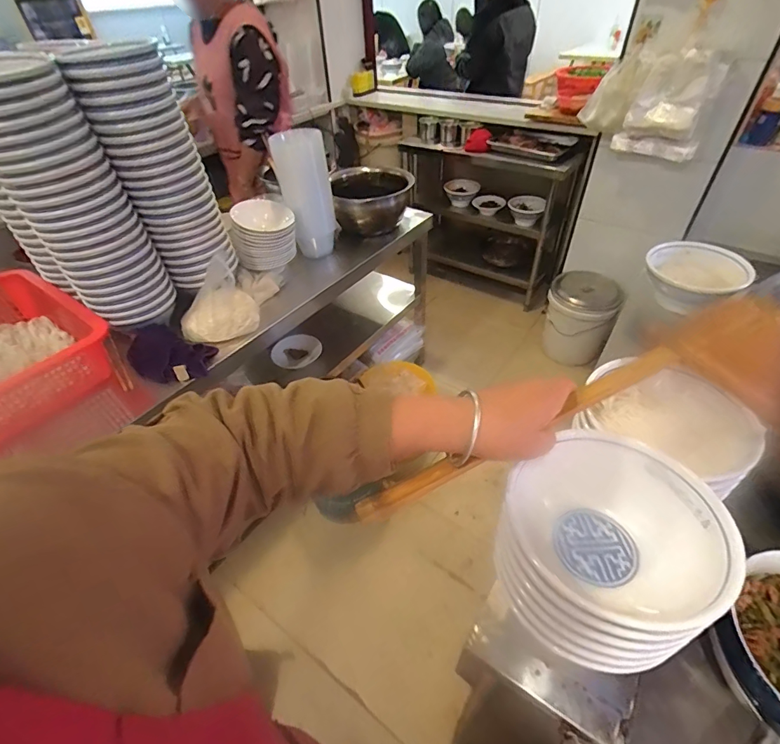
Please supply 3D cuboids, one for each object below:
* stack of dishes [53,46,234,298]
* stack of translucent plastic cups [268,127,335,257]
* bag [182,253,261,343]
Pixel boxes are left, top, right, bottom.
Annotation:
[{"bbox_3d":[-0.501,-0.422,0.936,0.179,0.474,0.200,-20,47,-16],"label":"stack of dishes"},{"bbox_3d":[-0.259,-0.558,1.318,0.154,0.371,0.132,-13,17,-10],"label":"stack of translucent plastic cups"},{"bbox_3d":[-0.445,-0.174,1.051,0.190,0.139,0.156,-24,48,-20],"label":"bag"}]

